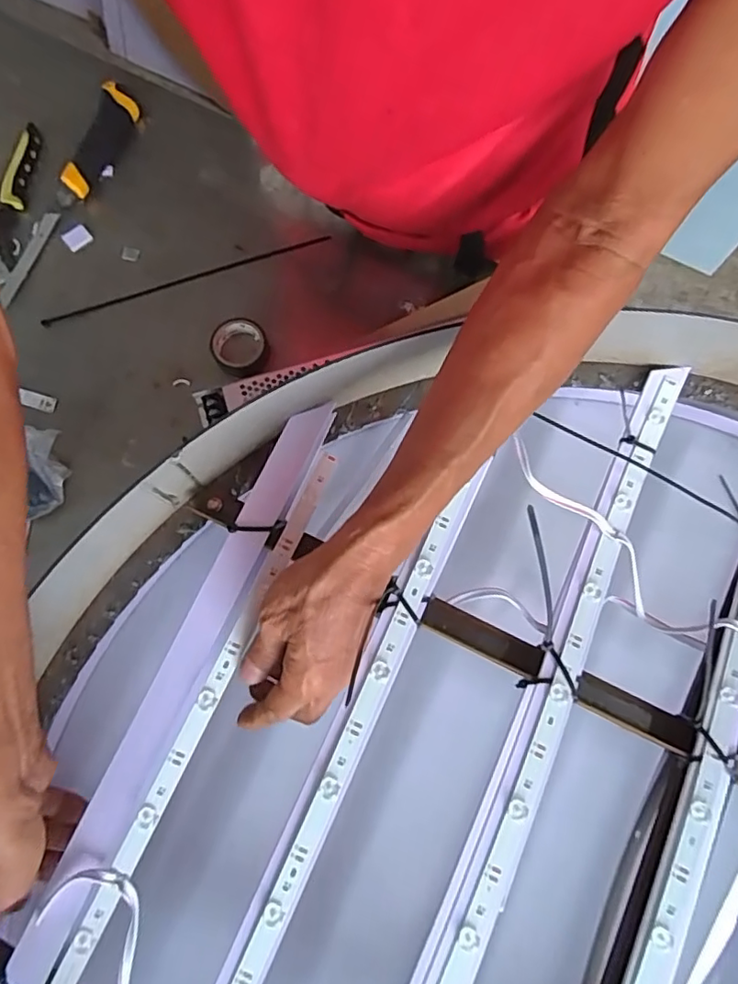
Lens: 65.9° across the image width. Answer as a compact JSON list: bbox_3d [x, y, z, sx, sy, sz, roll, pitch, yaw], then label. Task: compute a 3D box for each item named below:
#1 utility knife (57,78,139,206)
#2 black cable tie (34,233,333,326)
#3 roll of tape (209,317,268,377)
[{"bbox_3d":[-0.281,-0.362,0.599,0.037,0.027,0.144,17,76,3],"label":"utility knife"},{"bbox_3d":[-0.183,-0.216,0.578,0.297,0.009,0.010,-19,77,-6],"label":"black cable tie"},{"bbox_3d":[-0.126,-0.140,0.550,0.054,0.016,0.057,0,76,-1],"label":"roll of tape"}]

